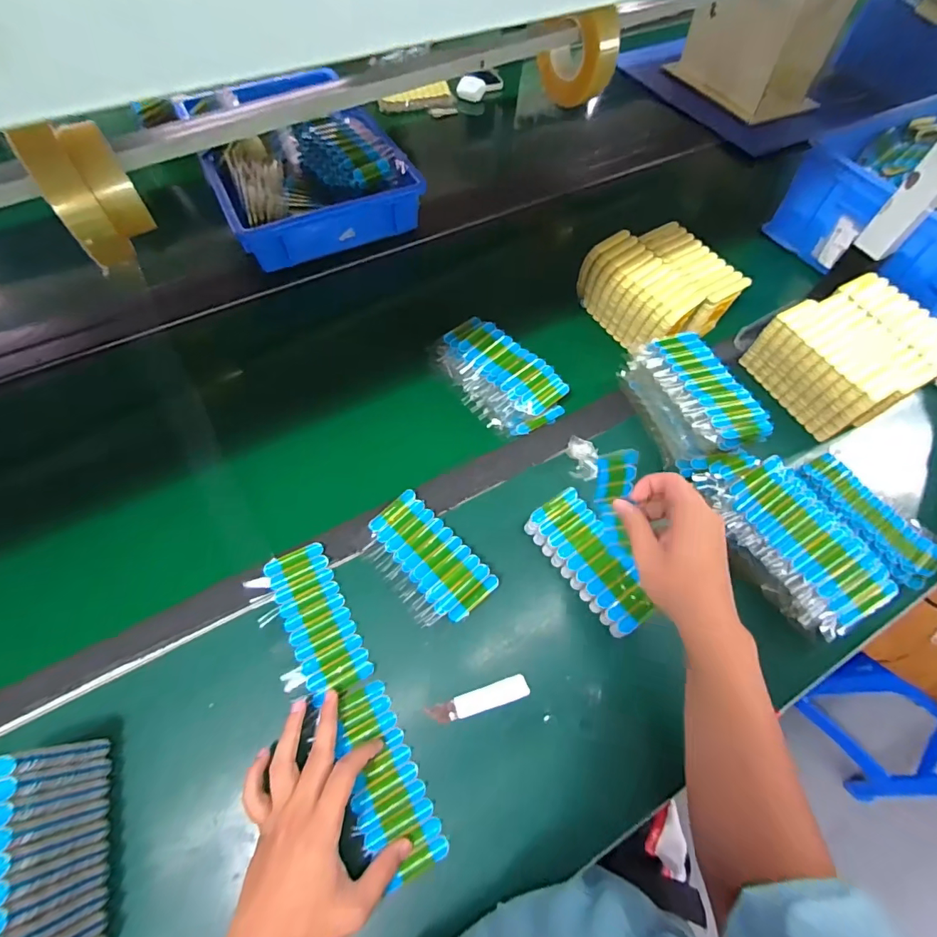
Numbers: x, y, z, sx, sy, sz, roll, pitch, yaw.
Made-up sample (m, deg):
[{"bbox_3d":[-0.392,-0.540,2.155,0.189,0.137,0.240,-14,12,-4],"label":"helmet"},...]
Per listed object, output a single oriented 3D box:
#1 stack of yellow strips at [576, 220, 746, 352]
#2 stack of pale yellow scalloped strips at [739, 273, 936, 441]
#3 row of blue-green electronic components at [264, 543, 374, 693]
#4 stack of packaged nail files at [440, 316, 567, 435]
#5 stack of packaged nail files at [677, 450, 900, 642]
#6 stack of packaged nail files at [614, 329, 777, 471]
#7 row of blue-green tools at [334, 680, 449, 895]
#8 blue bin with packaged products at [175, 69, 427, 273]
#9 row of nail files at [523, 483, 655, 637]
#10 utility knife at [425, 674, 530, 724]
[{"bbox_3d":[0.276,-0.262,0.672,0.165,0.087,0.164,-29,68,-17],"label":"stack of yellow strips"},{"bbox_3d":[0.511,-0.152,0.622,0.189,0.085,0.160,-27,66,-15],"label":"stack of pale yellow scalloped strips"},{"bbox_3d":[-0.156,0.153,0.476,0.062,0.007,0.150,-25,67,-15],"label":"row of blue-green electronic components"},{"bbox_3d":[0.038,-0.124,0.611,0.101,0.042,0.179,-37,71,-20],"label":"stack of packaged nail files"},{"bbox_3d":[0.326,0.068,0.503,0.103,0.078,0.218,-19,64,-11],"label":"stack of packaged nail files"},{"bbox_3d":[0.274,-0.089,0.573,0.085,0.083,0.166,-14,65,-10],"label":"stack of packaged nail files"},{"bbox_3d":[-0.076,0.281,0.420,0.058,0.009,0.156,-23,67,-14],"label":"row of blue-green tools"},{"bbox_3d":[-0.286,-0.518,0.772,0.290,0.082,0.386,-26,65,-14],"label":"blue bin with packaged products"},{"bbox_3d":[0.134,0.102,0.506,0.062,0.038,0.152,-31,69,-17],"label":"row of nail files"},{"bbox_3d":[0.011,0.228,0.453,0.098,0.006,0.021,-15,65,-11],"label":"utility knife"}]

